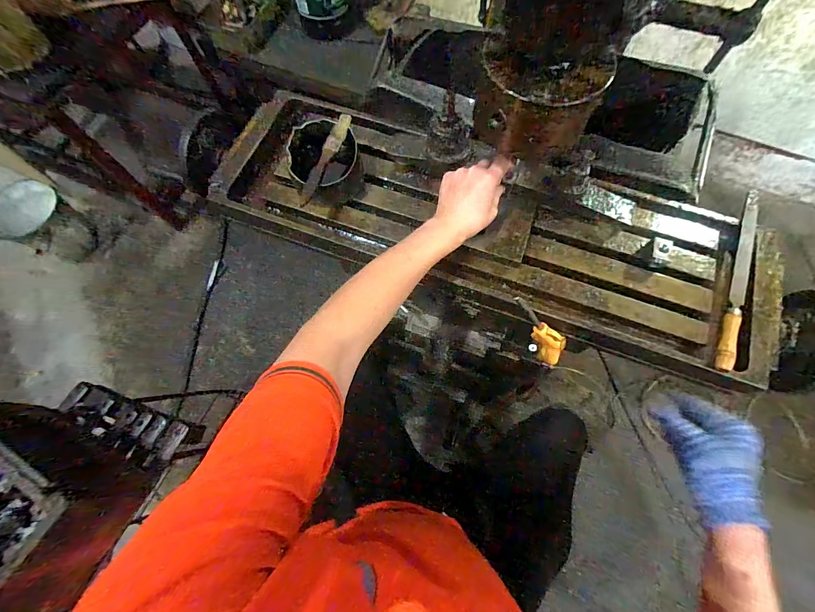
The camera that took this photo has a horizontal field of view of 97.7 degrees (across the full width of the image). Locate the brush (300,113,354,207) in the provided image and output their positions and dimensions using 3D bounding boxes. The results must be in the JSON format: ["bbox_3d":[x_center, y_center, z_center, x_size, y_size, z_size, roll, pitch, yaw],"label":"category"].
[{"bbox_3d":[-0.116,-0.208,0.502,0.021,0.017,0.144,25,86,9],"label":"brush"}]

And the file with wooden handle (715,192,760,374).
[{"bbox_3d":[0.449,-0.041,0.476,0.024,0.024,0.283,24,73,8],"label":"file with wooden handle"}]

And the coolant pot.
[{"bbox_3d":[-0.118,-0.205,0.513,0.098,0.064,0.107,0,71,0],"label":"coolant pot"}]

